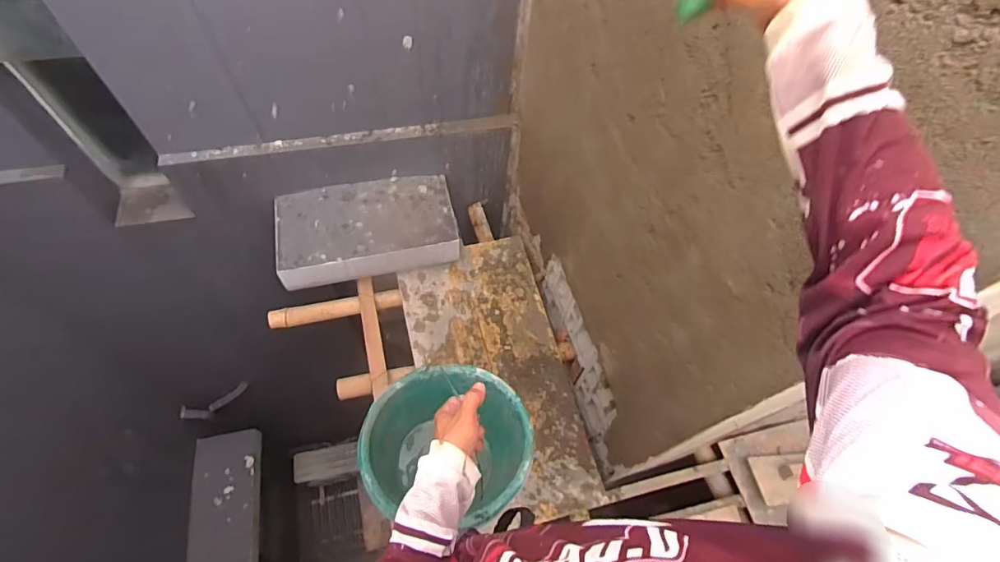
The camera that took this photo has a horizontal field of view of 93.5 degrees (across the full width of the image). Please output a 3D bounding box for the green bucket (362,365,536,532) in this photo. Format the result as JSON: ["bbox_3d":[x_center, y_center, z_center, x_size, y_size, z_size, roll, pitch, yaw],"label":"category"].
[{"bbox_3d":[-0.086,0.282,0.823,0.268,0.179,0.243,10,59,2],"label":"green bucket"}]

